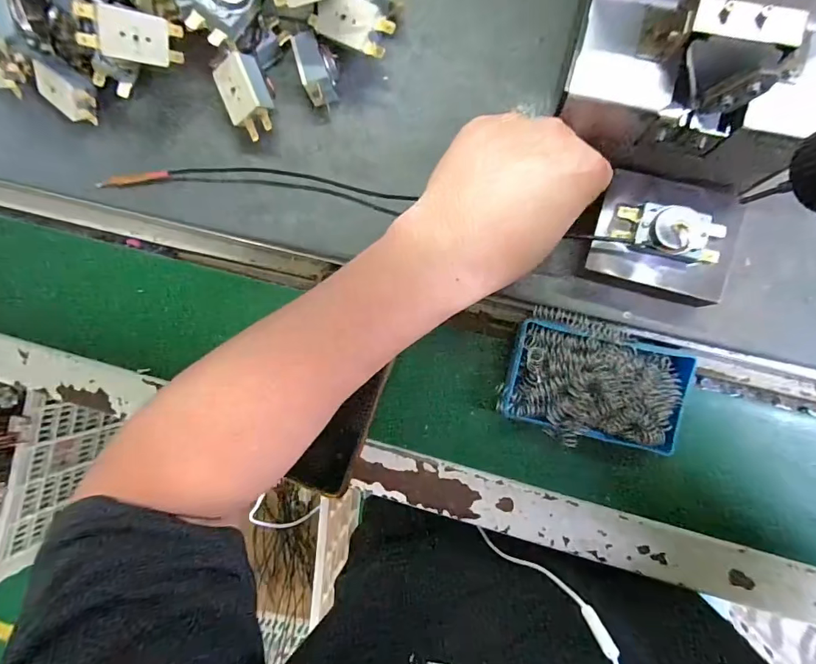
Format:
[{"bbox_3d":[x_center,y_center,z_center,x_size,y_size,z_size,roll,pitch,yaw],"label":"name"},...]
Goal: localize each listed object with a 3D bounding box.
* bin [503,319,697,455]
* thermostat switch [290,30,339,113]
[{"bbox_3d":[0.128,0.037,0.304,0.116,0.043,0.077,13,91,7],"label":"bin"},{"bbox_3d":[-0.062,-0.183,0.311,0.024,0.029,0.047,-19,87,6],"label":"thermostat switch"}]

